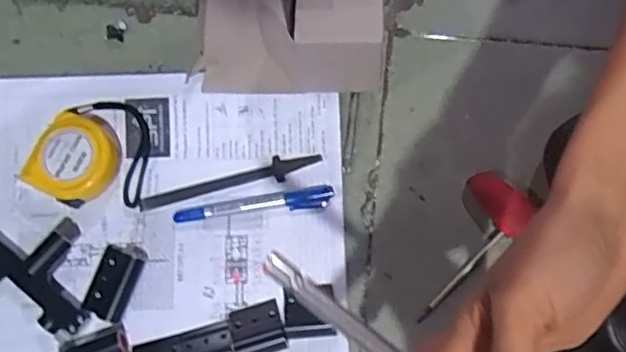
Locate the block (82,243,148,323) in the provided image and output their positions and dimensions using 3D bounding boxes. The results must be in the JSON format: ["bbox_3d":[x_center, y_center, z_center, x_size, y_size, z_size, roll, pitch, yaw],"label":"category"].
[{"bbox_3d":[-0.162,0.083,0.500,0.037,0.017,0.061,21,80,4],"label":"block"}]

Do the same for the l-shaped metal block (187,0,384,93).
[{"bbox_3d":[-0.024,-0.135,0.508,0.153,0.103,0.118,-2,79,0],"label":"l-shaped metal block"}]

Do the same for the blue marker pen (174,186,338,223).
[{"bbox_3d":[-0.049,0.025,0.516,0.132,0.011,0.017,-8,79,-2],"label":"blue marker pen"}]

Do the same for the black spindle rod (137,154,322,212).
[{"bbox_3d":[-0.070,0.005,0.528,0.156,0.009,0.020,-15,79,-3],"label":"black spindle rod"}]

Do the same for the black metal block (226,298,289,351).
[{"bbox_3d":[-0.044,0.123,0.491,0.042,0.012,0.039,-17,80,-3],"label":"black metal block"}]

